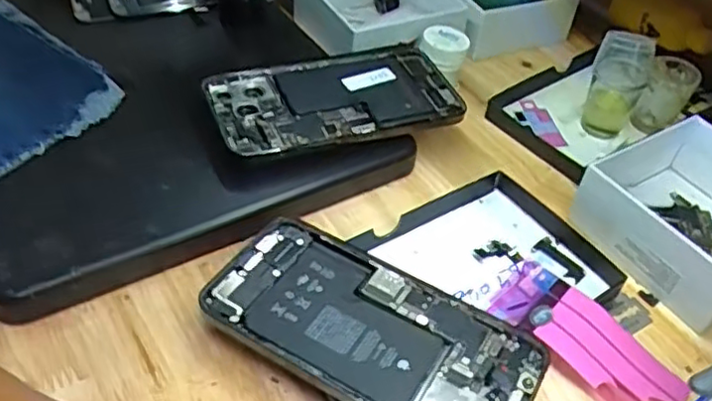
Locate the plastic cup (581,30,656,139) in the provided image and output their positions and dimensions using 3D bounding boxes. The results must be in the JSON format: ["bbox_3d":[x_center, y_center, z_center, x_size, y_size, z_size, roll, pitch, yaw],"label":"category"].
[{"bbox_3d":[0.176,-0.078,0.450,0.032,0.067,0.026,7,45,5],"label":"plastic cup"}]

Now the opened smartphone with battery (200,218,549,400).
[{"bbox_3d":[0.008,0.062,0.323,0.158,0.006,0.077,25,49,17],"label":"opened smartphone with battery"}]

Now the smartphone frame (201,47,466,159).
[{"bbox_3d":[-0.011,-0.067,0.434,0.158,0.011,0.078,-14,57,-22],"label":"smartphone frame"}]

